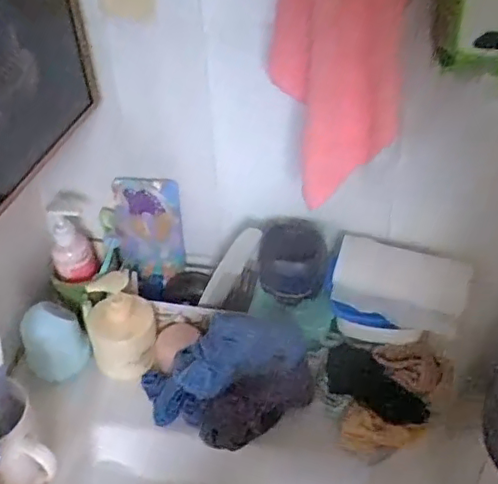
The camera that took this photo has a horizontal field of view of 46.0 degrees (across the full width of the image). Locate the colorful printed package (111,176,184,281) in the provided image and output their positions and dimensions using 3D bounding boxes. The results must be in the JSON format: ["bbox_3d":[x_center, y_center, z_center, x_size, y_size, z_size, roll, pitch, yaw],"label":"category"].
[{"bbox_3d":[-0.126,-0.018,0.732,0.087,0.138,0.013,1,32,3],"label":"colorful printed package"}]

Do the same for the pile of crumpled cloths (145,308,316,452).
[{"bbox_3d":[-0.027,0.153,0.641,0.192,0.117,0.100,-4,40,-2],"label":"pile of crumpled cloths"}]

